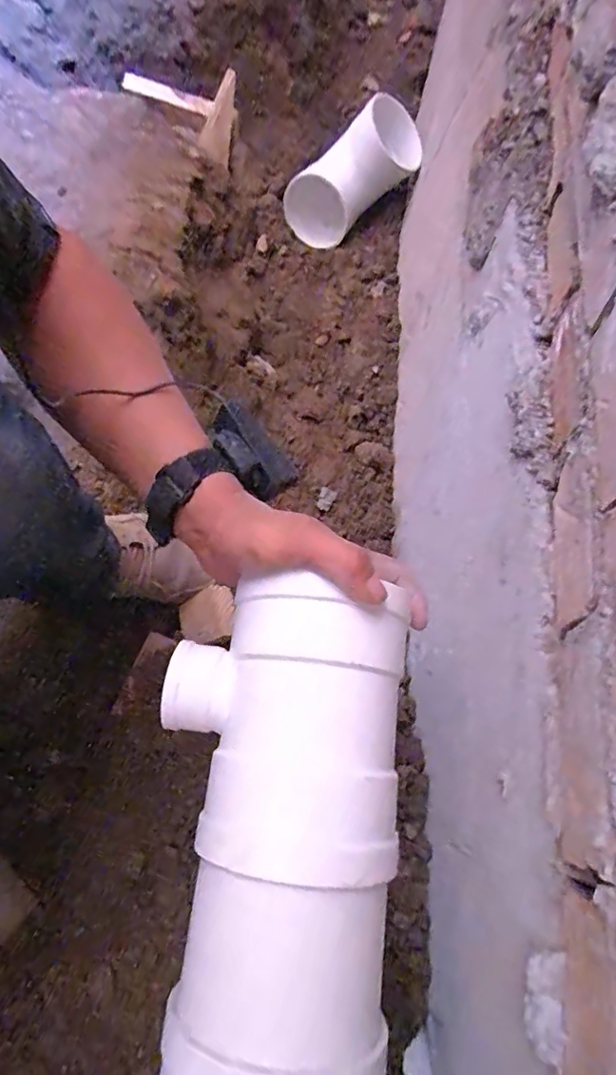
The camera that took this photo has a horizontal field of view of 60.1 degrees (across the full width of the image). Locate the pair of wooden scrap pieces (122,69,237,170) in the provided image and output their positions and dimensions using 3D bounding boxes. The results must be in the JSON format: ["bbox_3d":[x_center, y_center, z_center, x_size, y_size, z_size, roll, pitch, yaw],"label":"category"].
[{"bbox_3d":[-0.218,-0.780,0.937,0.208,0.090,0.089,25,70,-10],"label":"pair of wooden scrap pieces"}]

